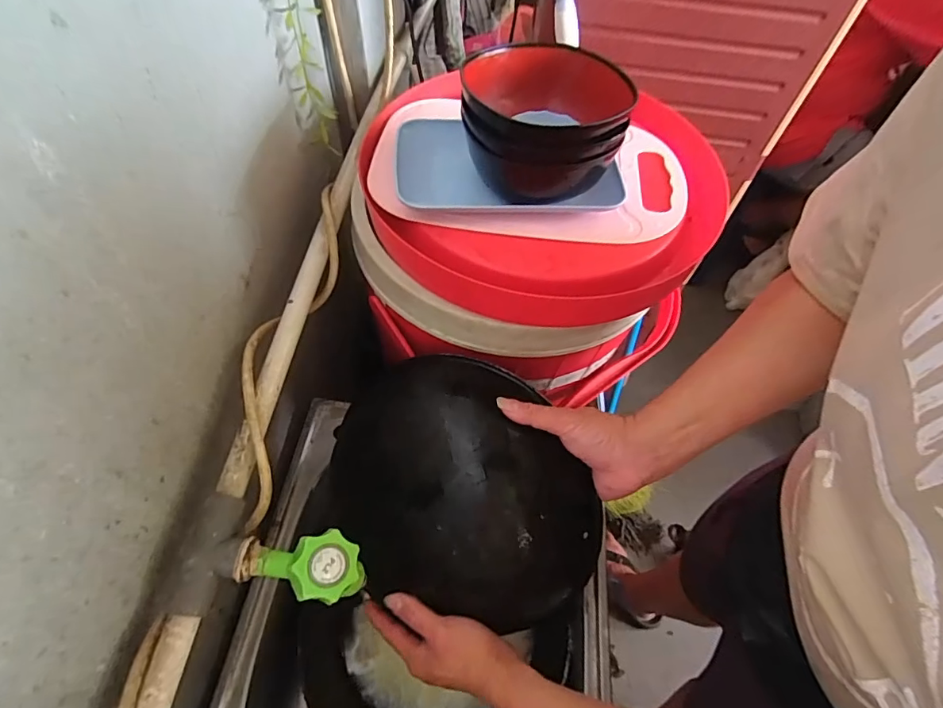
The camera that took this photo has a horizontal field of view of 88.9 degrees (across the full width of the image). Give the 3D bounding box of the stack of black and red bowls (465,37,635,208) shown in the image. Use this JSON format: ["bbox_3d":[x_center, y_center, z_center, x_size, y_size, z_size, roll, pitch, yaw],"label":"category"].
[{"bbox_3d":[0.064,-0.213,0.477,0.137,0.108,0.150,-2,56,-4],"label":"stack of black and red bowls"}]

